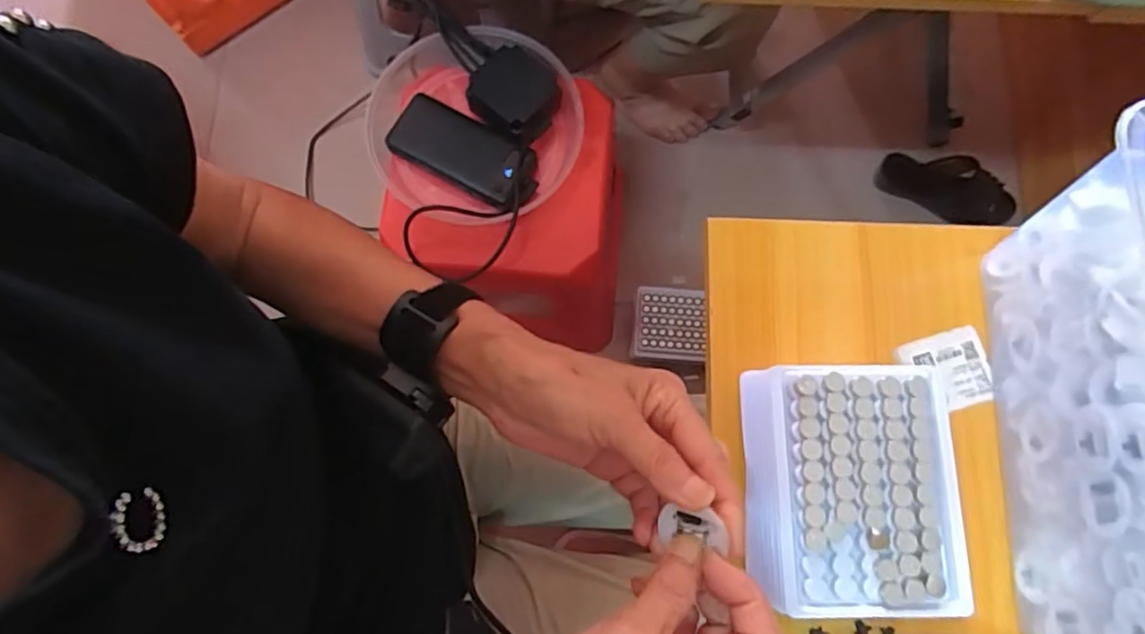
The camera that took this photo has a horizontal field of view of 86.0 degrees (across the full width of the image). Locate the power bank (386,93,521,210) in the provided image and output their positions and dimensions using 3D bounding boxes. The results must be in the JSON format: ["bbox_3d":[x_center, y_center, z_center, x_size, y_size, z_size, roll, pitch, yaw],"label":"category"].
[{"bbox_3d":[-0.122,-0.184,0.674,0.153,0.022,0.072,27,79,6],"label":"power bank"}]

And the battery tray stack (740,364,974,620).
[{"bbox_3d":[0.157,0.098,0.359,0.110,0.062,0.131,1,77,1],"label":"battery tray stack"}]

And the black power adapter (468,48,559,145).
[{"bbox_3d":[-0.062,-0.241,0.658,0.093,0.034,0.086,0,77,0],"label":"black power adapter"}]

